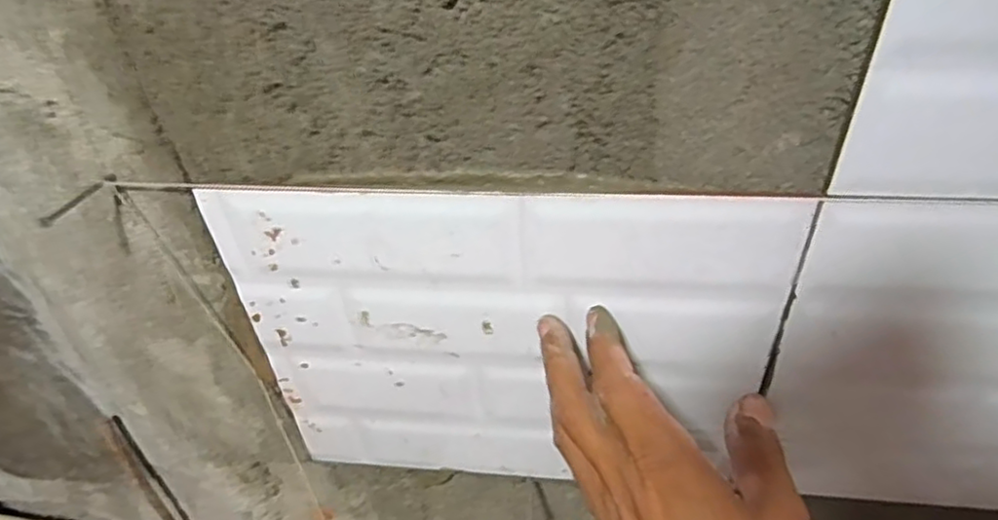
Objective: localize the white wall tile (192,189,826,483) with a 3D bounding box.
[{"bbox_3d":[0.001,0.057,0.397,0.297,0.235,0.008,3,41,7],"label":"white wall tile"}]

